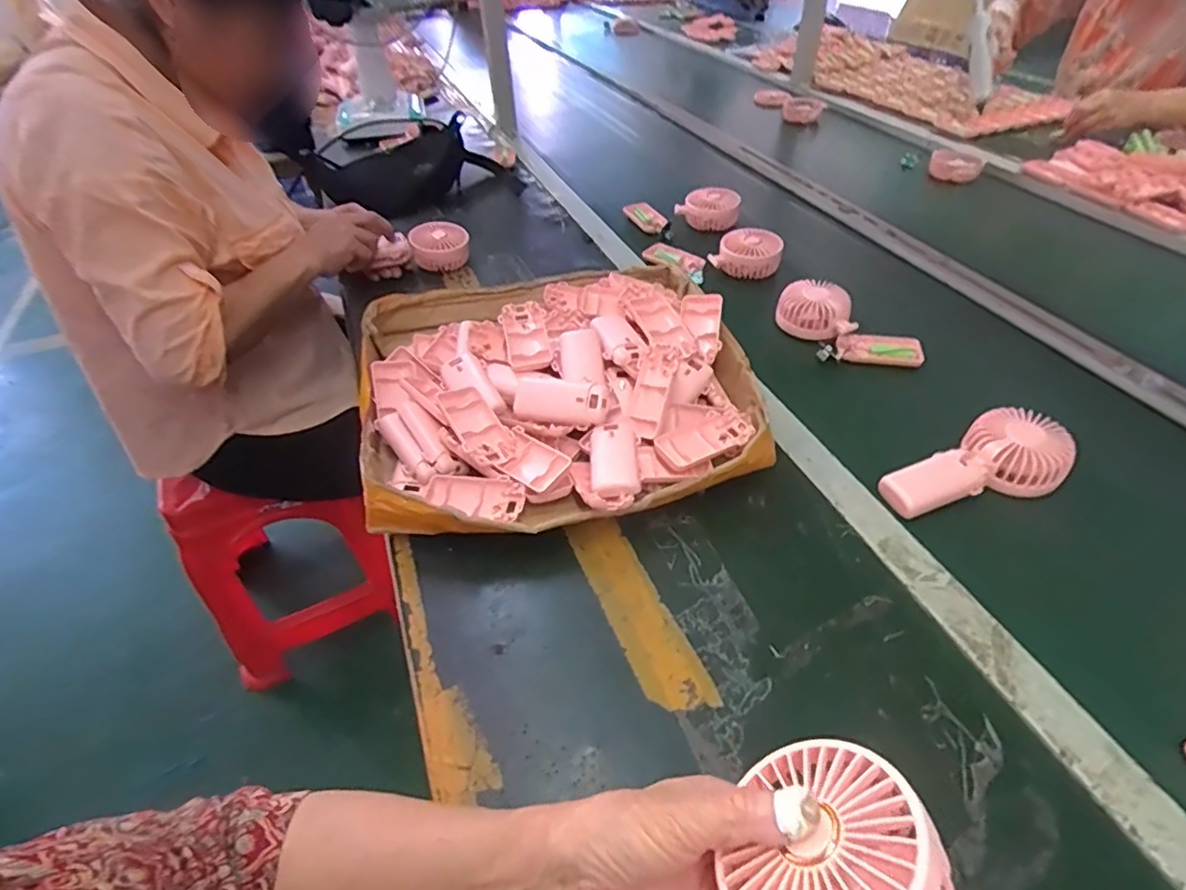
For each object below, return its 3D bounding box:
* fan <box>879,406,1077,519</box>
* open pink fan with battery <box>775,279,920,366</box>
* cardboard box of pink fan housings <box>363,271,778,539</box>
[{"bbox_3d":[0.355,0.023,0.554,0.160,0.051,0.082,-22,47,-19],"label":"fan"},{"bbox_3d":[0.303,-0.144,0.736,0.087,0.053,0.179,-34,51,-29],"label":"open pink fan with battery"},{"bbox_3d":[-0.045,-0.076,0.656,0.384,0.089,0.400,-10,44,-7],"label":"cardboard box of pink fan housings"}]

